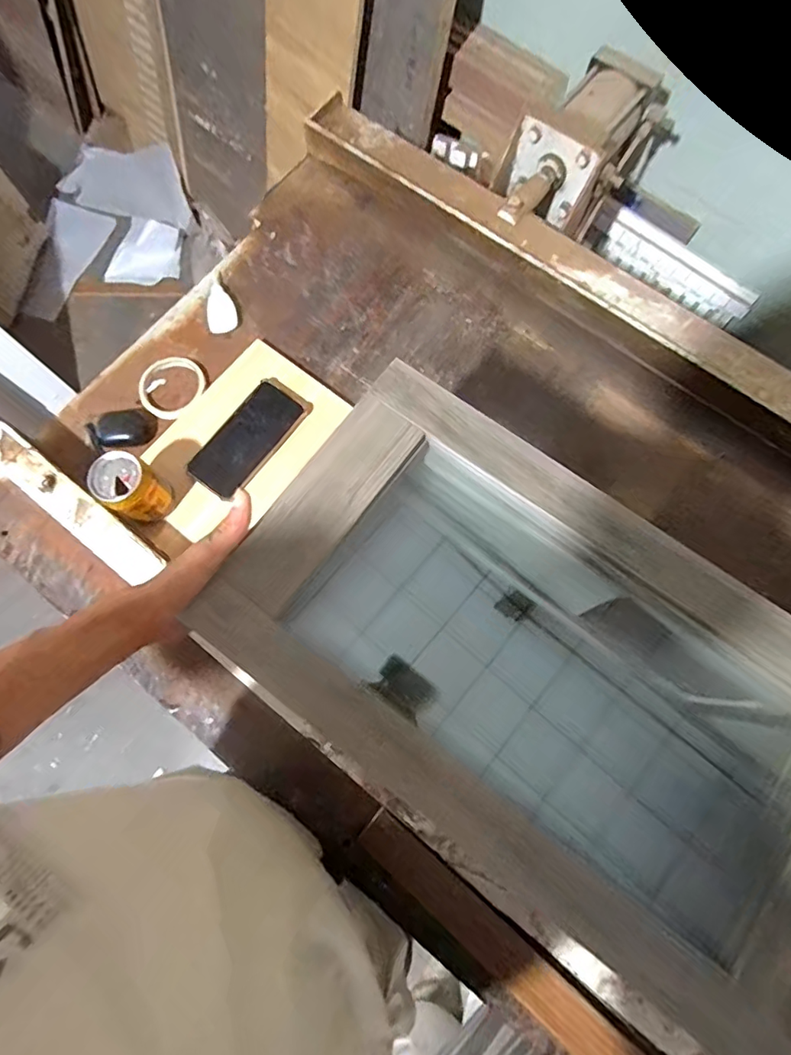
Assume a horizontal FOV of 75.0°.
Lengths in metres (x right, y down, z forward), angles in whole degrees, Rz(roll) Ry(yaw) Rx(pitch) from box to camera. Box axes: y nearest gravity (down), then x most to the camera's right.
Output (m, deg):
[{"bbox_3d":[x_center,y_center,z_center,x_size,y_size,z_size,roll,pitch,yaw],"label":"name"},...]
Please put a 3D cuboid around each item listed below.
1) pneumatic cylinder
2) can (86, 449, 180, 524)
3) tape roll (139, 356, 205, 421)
[{"bbox_3d":[0.276,-0.576,0.810,0.349,0.120,0.159,-44,80,-11],"label":"pneumatic cylinder"},{"bbox_3d":[-0.310,-0.046,0.615,0.061,0.097,0.060,0,75,0],"label":"can"},{"bbox_3d":[-0.307,-0.193,0.710,0.086,0.017,0.089,0,75,0],"label":"tape roll"}]

